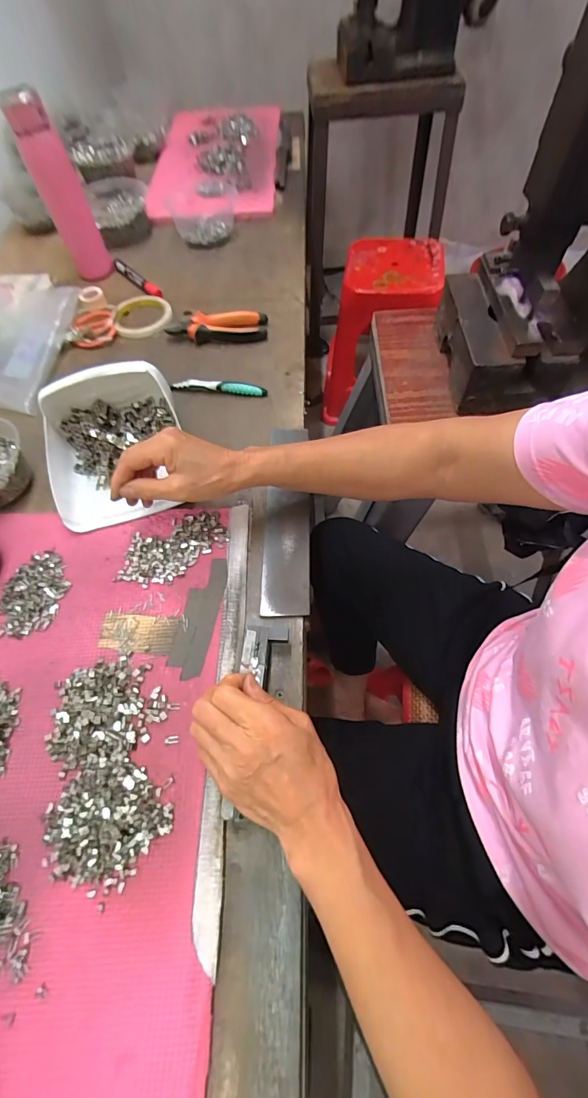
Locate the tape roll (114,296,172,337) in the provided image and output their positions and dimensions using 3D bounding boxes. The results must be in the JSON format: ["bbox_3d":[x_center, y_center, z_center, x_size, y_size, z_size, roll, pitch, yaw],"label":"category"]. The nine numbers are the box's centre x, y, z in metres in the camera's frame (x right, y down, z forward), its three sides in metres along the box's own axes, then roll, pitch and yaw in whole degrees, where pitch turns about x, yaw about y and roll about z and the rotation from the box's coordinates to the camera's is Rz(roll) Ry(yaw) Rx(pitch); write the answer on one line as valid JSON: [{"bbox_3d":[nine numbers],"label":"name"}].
[{"bbox_3d":[-0.244,-0.378,0.663,0.091,0.014,0.089,-8,61,-4],"label":"tape roll"}]

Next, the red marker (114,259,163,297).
[{"bbox_3d":[-0.270,-0.466,0.705,0.019,0.011,0.151,-36,67,-18],"label":"red marker"}]

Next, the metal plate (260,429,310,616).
[{"bbox_3d":[-0.007,-0.043,0.463,0.050,0.005,0.244,1,61,1],"label":"metal plate"}]

